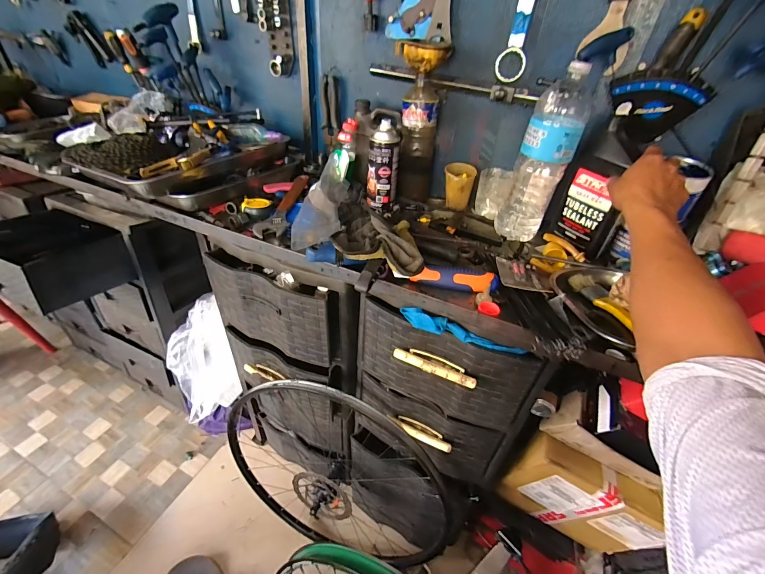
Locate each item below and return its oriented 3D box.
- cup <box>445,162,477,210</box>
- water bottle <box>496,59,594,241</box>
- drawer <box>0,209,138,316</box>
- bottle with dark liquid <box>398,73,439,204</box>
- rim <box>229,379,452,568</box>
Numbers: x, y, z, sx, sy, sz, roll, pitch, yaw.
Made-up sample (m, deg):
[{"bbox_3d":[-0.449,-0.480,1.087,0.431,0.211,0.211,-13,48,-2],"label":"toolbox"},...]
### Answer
[{"bbox_3d":[0.172,-0.228,0.771,0.068,0.090,0.059,10,38,7],"label":"cup"},{"bbox_3d":[0.293,-0.229,0.620,0.088,0.293,0.093,16,39,15],"label":"water bottle"},{"bbox_3d":[-0.798,-0.081,0.832,0.312,0.151,0.233,17,39,16],"label":"drawer"},{"bbox_3d":[0.081,-0.318,0.754,0.079,0.241,0.075,10,38,7],"label":"bottle with dark liquid"},{"bbox_3d":[-0.125,0.477,0.825,0.573,0.584,0.155,23,41,23],"label":"rim"}]

